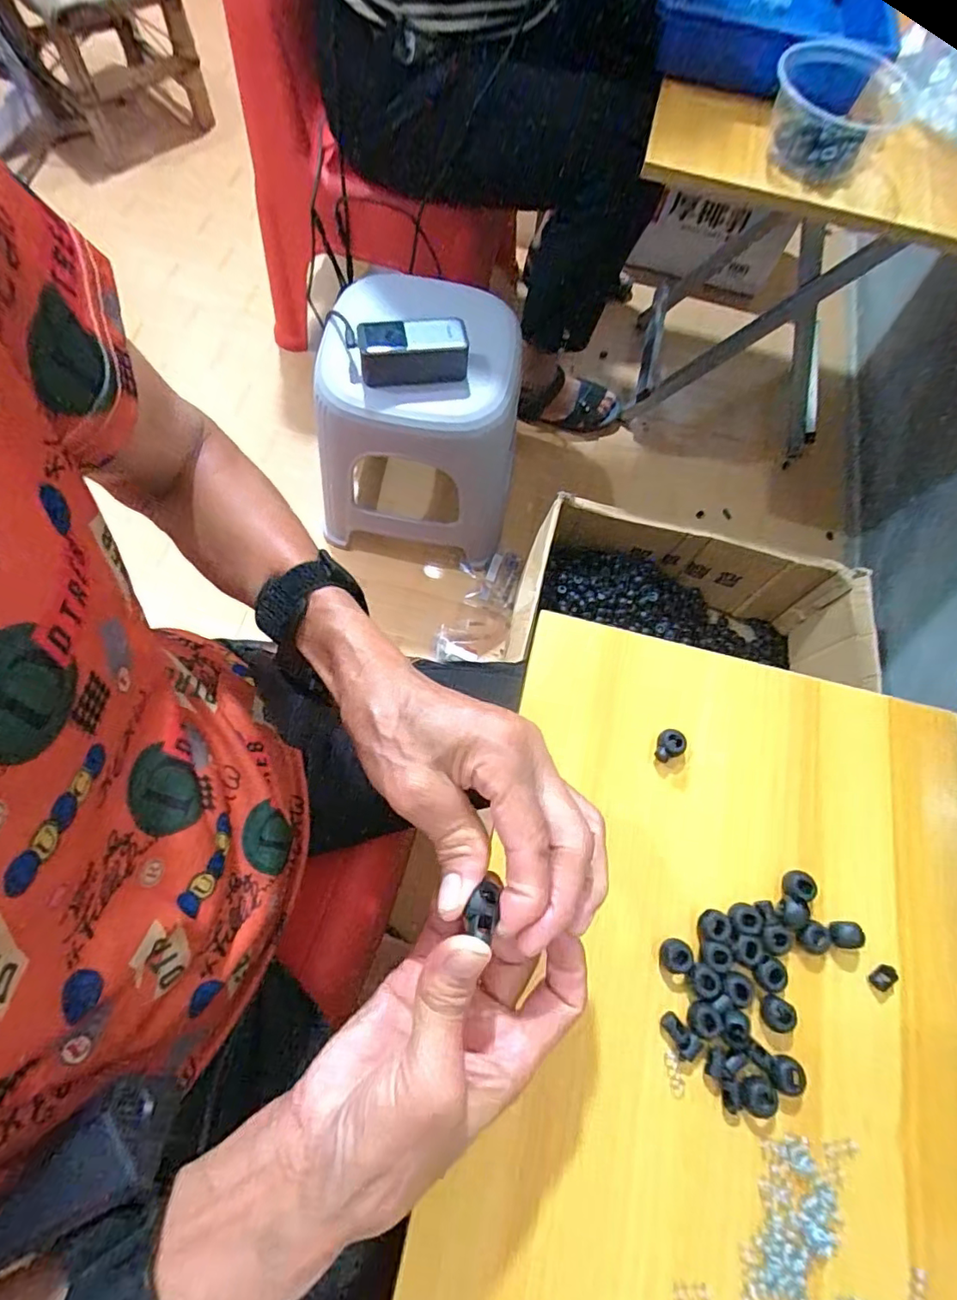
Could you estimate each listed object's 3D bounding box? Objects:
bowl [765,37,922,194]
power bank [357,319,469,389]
[{"bbox_3d":[0.360,-0.540,0.554,0.138,0.069,0.140,1,71,-4],"label":"bowl"},{"bbox_3d":[-0.078,-0.358,0.659,0.127,0.046,0.058,-4,71,-6],"label":"power bank"}]

